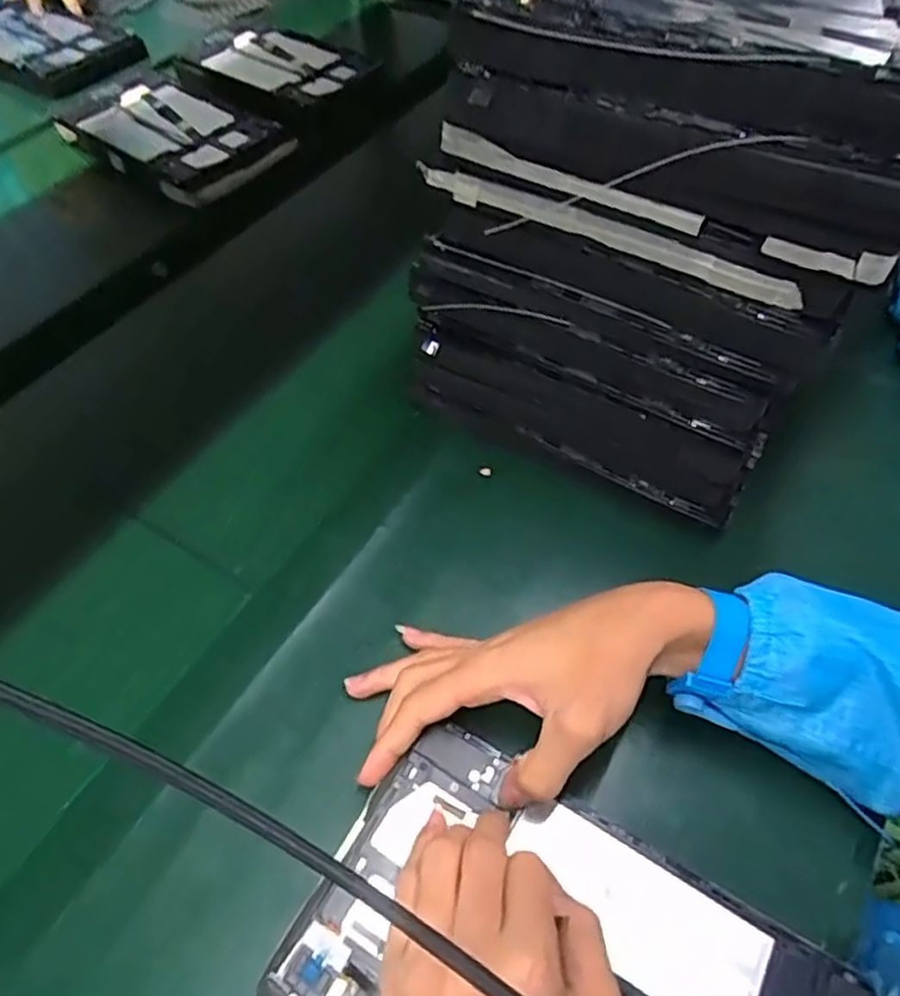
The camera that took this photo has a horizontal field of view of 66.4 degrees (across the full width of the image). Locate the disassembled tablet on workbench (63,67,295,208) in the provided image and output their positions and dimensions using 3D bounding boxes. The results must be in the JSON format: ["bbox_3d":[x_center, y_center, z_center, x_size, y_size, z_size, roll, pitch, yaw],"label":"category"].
[{"bbox_3d":[-0.321,-0.421,0.793,0.258,0.028,0.160,33,60,20],"label":"disassembled tablet on workbench"}]

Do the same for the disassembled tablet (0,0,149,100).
[{"bbox_3d":[-0.523,-0.588,0.880,0.216,0.018,0.163,25,58,15],"label":"disassembled tablet"}]

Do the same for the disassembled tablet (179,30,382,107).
[{"bbox_3d":[-0.209,-0.557,0.873,0.203,0.014,0.159,32,60,20],"label":"disassembled tablet"}]

